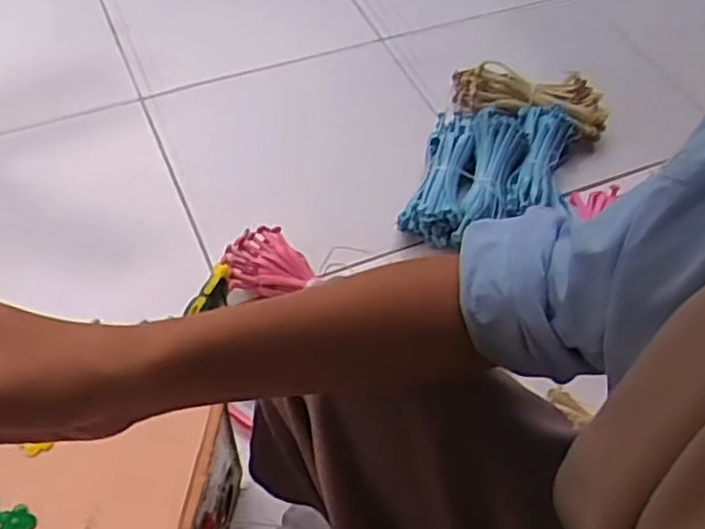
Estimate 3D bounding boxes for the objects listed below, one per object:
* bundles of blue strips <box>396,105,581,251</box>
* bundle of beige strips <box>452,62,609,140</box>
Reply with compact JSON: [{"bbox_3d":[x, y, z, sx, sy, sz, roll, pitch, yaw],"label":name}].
[{"bbox_3d":[0.187,-0.126,0.956,0.188,0.070,0.251,18,55,8],"label":"bundles of blue strips"},{"bbox_3d":[0.257,-0.241,1.047,0.229,0.061,0.070,16,55,7],"label":"bundle of beige strips"}]

